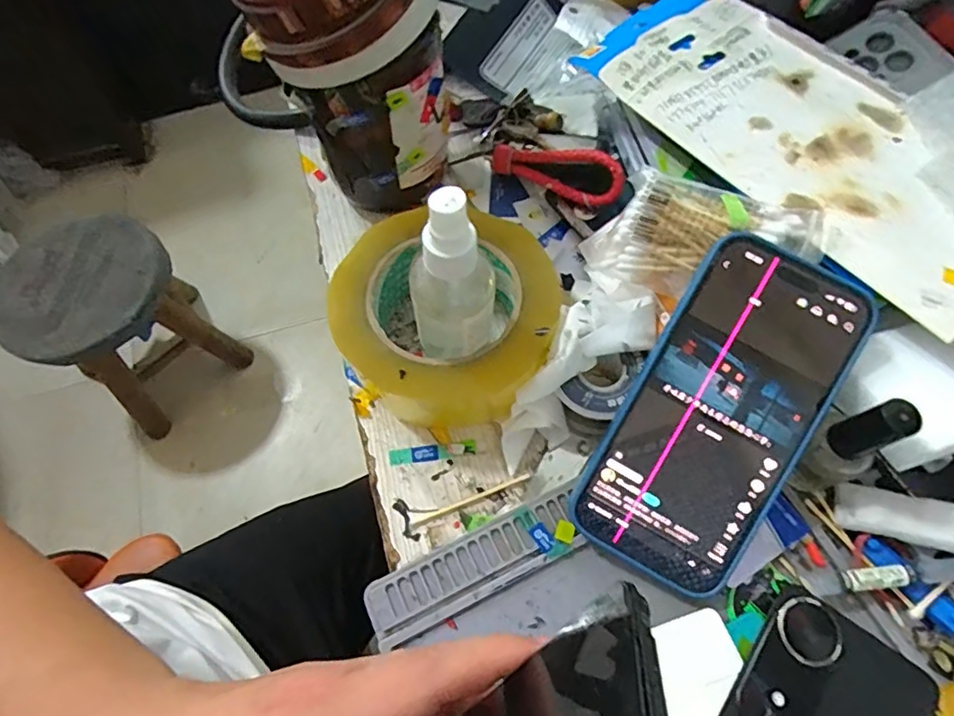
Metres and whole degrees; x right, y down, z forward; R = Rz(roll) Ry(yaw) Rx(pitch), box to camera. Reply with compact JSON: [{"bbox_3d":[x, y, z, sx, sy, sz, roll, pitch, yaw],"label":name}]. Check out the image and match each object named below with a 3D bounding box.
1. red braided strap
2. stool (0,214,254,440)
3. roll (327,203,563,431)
[{"bbox_3d":[0.050,-0.117,0.358,0.086,0.033,0.021,21,67,24],"label":"red braided strap"},{"bbox_3d":[-0.625,-0.062,1.007,0.265,0.314,0.249,0,65,1],"label":"stool"},{"bbox_3d":[-0.017,-0.023,0.317,0.115,0.054,0.110,0,65,1],"label":"roll"}]

